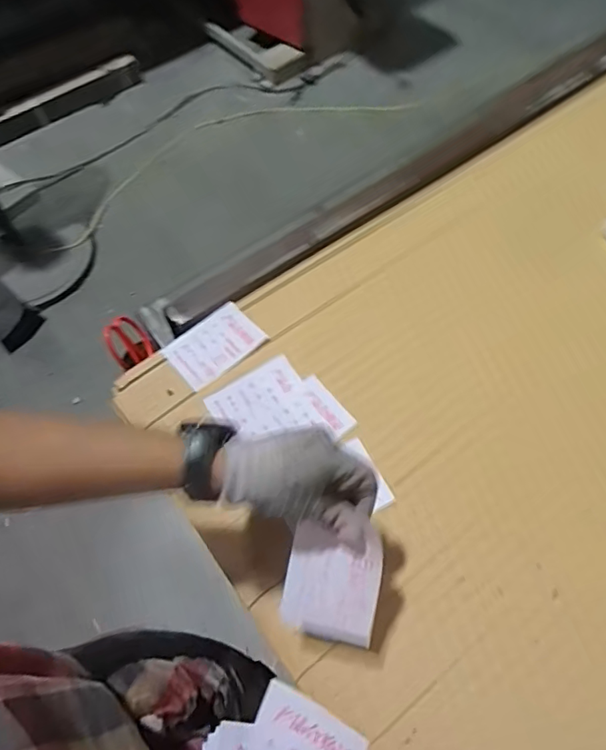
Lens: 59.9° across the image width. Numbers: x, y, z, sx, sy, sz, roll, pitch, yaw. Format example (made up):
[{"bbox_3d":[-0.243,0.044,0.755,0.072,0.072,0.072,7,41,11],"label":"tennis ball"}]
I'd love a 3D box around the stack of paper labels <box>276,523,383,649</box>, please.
[{"bbox_3d":[0.024,0.170,0.430,0.076,0.006,0.089,8,88,8],"label":"stack of paper labels"}]

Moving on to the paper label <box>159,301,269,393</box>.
[{"bbox_3d":[-0.104,-0.035,0.619,0.104,0.006,0.074,-37,65,-16],"label":"paper label"}]

